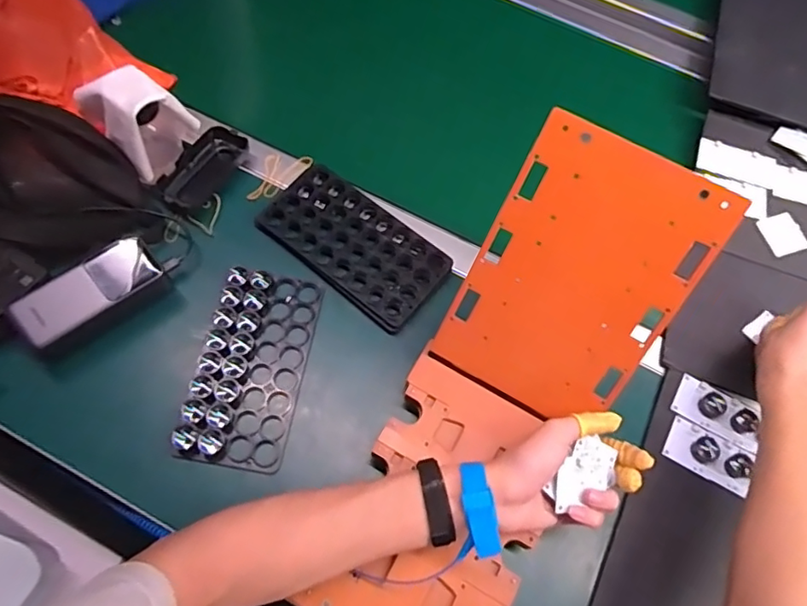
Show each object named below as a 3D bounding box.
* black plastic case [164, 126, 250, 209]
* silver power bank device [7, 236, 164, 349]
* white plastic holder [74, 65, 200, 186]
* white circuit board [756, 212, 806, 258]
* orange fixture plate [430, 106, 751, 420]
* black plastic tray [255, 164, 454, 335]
[{"bbox_3d":[-0.224,-0.150,0.632,0.044,0.026,0.111,31,66,9],"label":"black plastic case"},{"bbox_3d":[-0.295,-0.014,0.528,0.054,0.031,0.128,43,69,14],"label":"silver power bank device"},{"bbox_3d":[-0.272,-0.193,0.588,0.084,0.103,0.080,-41,76,-19],"label":"white plastic holder"},{"bbox_3d":[0.451,-0.082,0.670,0.047,0.006,0.052,-16,67,-12],"label":"white circuit board"},{"bbox_3d":[0.141,-0.016,0.474,0.161,0.007,0.234,29,113,9],"label":"orange fixture plate"},{"bbox_3d":[-0.053,-0.066,0.603,0.200,0.016,0.101,39,68,13],"label":"black plastic tray"}]

